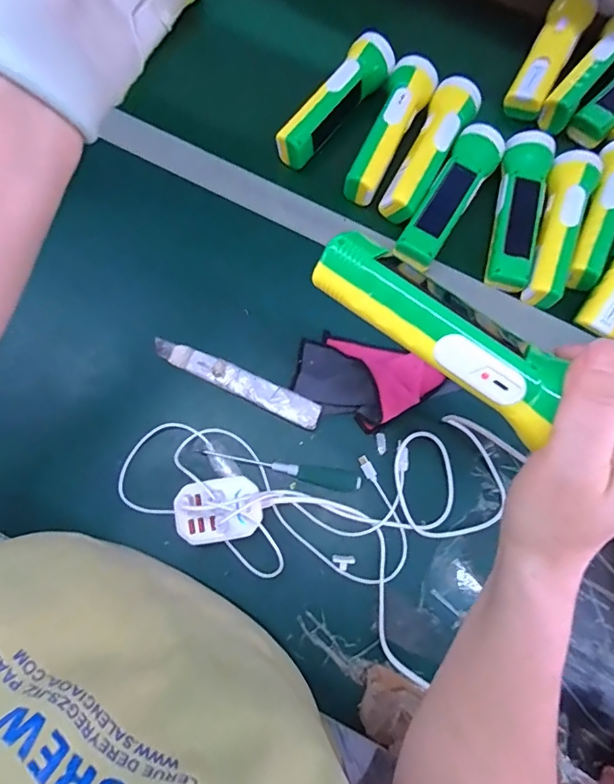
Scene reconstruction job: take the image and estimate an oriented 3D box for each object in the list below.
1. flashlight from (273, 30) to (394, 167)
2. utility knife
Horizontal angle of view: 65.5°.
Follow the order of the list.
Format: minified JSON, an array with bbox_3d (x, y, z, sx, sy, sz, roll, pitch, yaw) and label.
[{"bbox_3d":[0.028,-0.325,0.532,0.047,0.045,0.181,40,77,7],"label":"flashlight"},{"bbox_3d":[-0.069,-0.009,0.464,0.173,0.015,0.026,25,79,4],"label":"utility knife"}]

